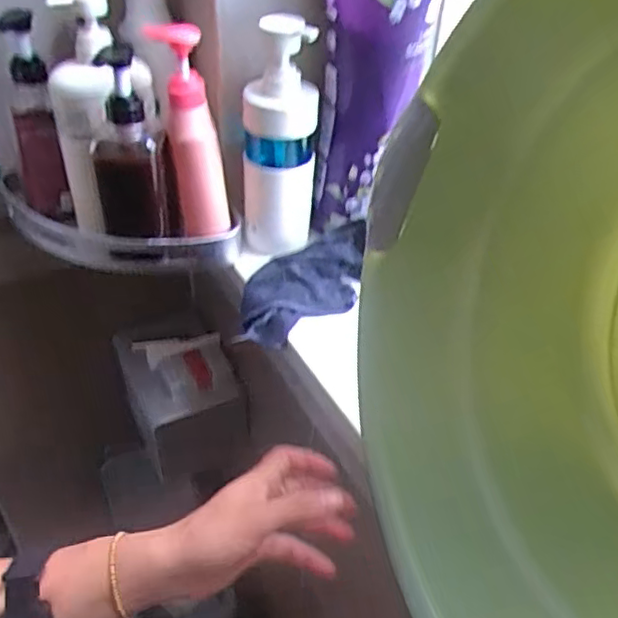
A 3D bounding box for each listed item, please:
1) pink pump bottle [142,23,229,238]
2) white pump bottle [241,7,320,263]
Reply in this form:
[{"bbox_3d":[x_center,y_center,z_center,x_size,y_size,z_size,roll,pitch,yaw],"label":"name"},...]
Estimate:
[{"bbox_3d":[-0.118,-0.169,0.657,0.063,0.224,0.051,-5,42,-10],"label":"pink pump bottle"},{"bbox_3d":[-0.030,-0.167,0.670,0.073,0.246,0.056,-1,41,-6],"label":"white pump bottle"}]

